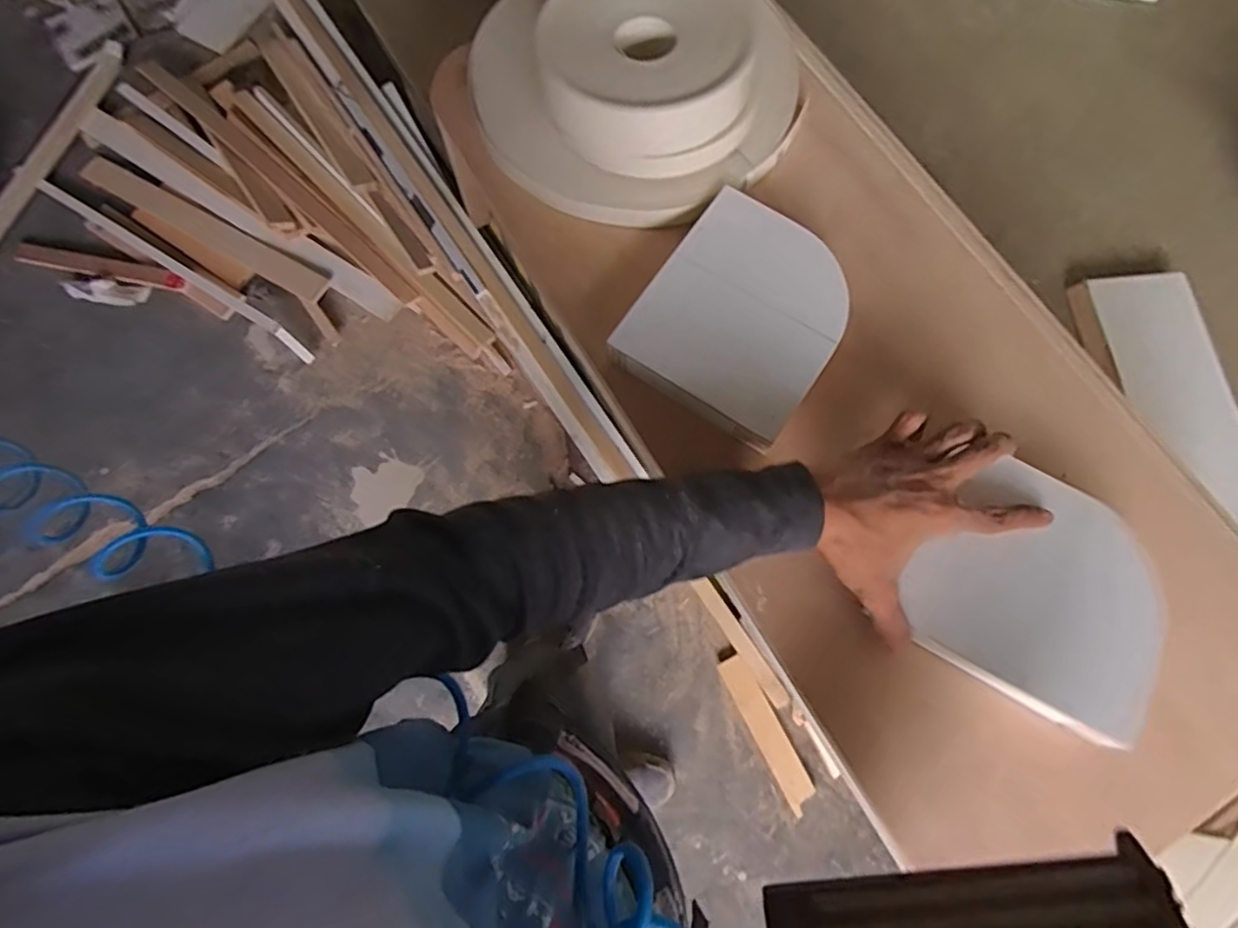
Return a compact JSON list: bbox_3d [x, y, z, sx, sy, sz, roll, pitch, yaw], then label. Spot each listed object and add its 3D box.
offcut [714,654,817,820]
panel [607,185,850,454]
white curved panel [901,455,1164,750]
[{"bbox_3d":[0.302,0.543,1.353,0.063,0.019,0.310,-26,75,-7],"label":"offcut"},{"bbox_3d":[0.099,-0.120,0.530,0.148,0.025,0.175,34,77,9],"label":"panel"},{"bbox_3d":[0.297,0.089,0.461,0.155,0.027,0.147,30,78,8],"label":"white curved panel"}]

